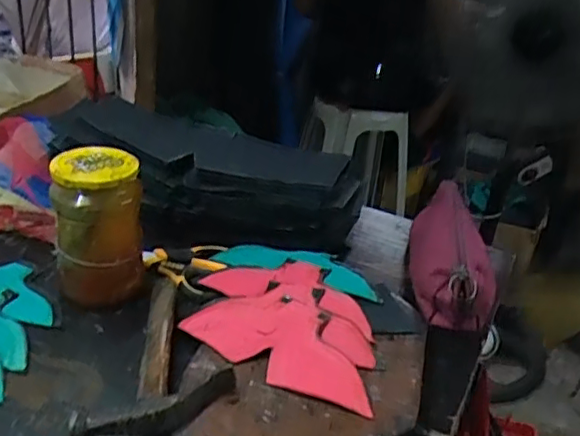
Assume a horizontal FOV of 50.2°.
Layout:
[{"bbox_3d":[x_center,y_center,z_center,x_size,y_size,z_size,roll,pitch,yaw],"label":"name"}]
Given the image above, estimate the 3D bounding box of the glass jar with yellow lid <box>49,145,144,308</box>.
[{"bbox_3d":[-0.173,0.012,0.561,0.075,0.134,0.067,-4,29,-18],"label":"glass jar with yellow lid"}]

